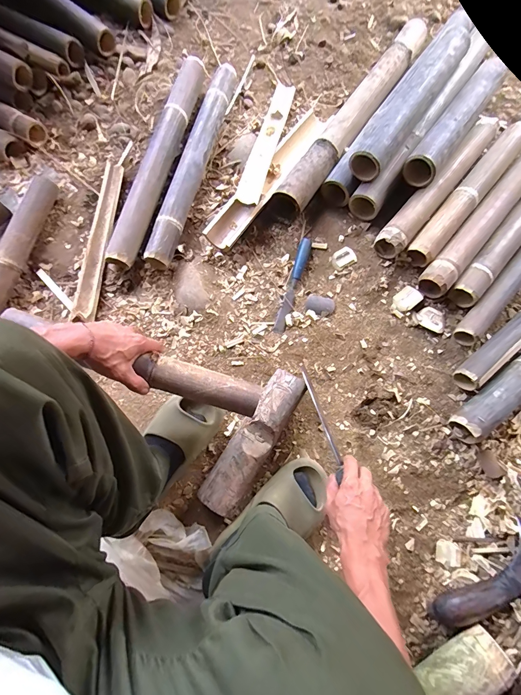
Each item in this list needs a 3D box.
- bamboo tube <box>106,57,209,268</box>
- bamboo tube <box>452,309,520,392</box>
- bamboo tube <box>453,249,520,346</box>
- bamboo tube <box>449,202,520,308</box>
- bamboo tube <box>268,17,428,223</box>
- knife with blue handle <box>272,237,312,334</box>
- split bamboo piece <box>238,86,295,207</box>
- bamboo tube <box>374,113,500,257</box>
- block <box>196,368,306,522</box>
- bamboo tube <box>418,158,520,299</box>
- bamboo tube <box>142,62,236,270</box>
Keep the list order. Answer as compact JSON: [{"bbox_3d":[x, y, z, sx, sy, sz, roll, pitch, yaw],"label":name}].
[{"bbox_3d":[-0.238,-0.462,0.784,0.062,0.057,0.603,14,74,3],"label":"bamboo tube"},{"bbox_3d":[0.572,-0.068,0.675,0.462,0.048,0.050,-38,78,-12],"label":"bamboo tube"},{"bbox_3d":[0.576,-0.175,0.718,0.056,0.050,0.459,43,78,11],"label":"bamboo tube"},{"bbox_3d":[0.587,-0.274,0.748,0.062,0.061,0.482,41,78,10],"label":"bamboo tube"},{"bbox_3d":[0.247,-0.600,0.825,0.085,0.070,0.714,33,76,8],"label":"bamboo tube"},{"bbox_3d":[0.073,-0.141,0.725,0.026,0.019,0.231,17,75,4],"label":"knife with blue handle"},{"bbox_3d":[0.021,-0.532,0.820,0.057,0.017,0.470,15,65,0],"label":"split bamboo piece"},{"bbox_3d":[0.424,-0.386,0.770,0.061,0.060,0.460,39,77,10],"label":"bamboo tube"},{"bbox_3d":[-0.011,0.171,0.607,0.073,0.059,0.270,31,76,8],"label":"block"},{"bbox_3d":[0.517,-0.294,0.743,0.061,0.062,0.466,41,78,10],"label":"bamboo tube"},{"bbox_3d":[-0.155,-0.466,0.792,0.063,0.049,0.602,14,74,3],"label":"bamboo tube"}]

